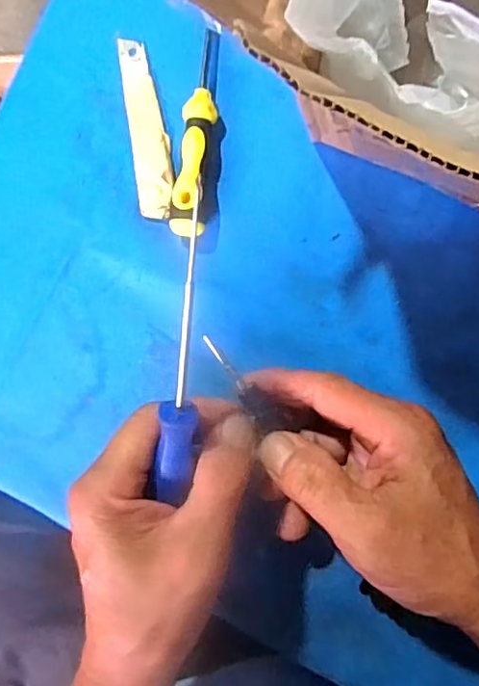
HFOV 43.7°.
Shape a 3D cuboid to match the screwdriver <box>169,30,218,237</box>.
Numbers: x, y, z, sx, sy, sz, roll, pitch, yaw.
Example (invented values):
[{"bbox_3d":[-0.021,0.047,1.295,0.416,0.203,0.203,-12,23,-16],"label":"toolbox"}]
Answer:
[{"bbox_3d":[-0.025,-0.122,0.349,0.018,0.022,0.118,5,87,9],"label":"screwdriver"}]

